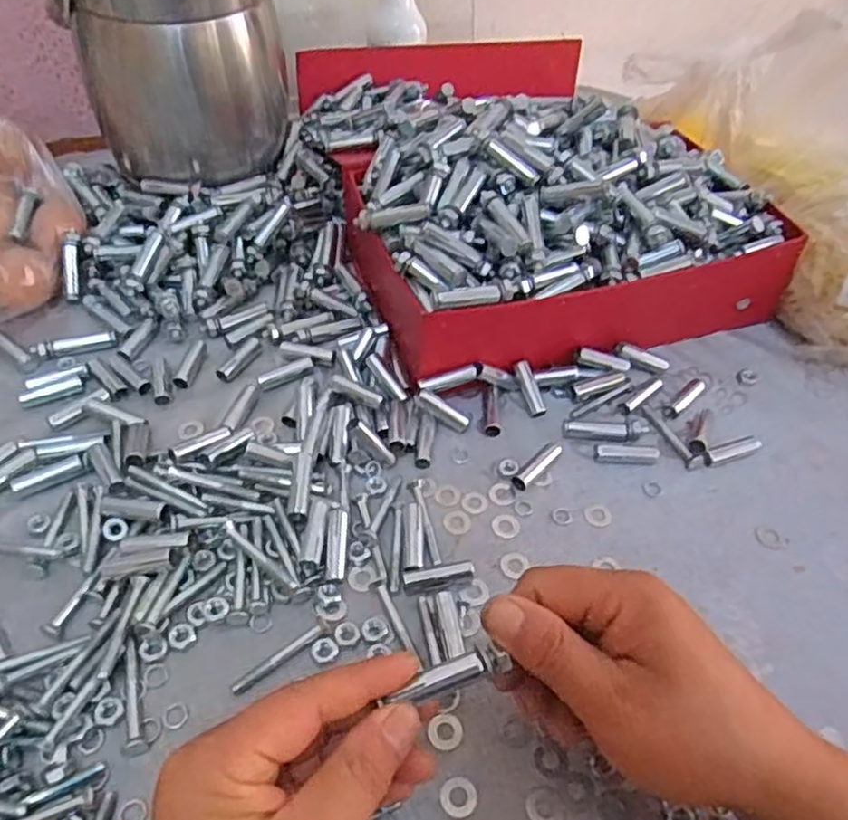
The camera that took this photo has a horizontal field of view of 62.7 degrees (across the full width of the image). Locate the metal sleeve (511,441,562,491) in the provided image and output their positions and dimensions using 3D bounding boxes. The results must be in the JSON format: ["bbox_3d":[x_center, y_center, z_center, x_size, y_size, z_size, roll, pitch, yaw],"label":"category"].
[{"bbox_3d":[0.074,0.033,0.440,0.012,0.011,0.047,34,55,25],"label":"metal sleeve"}]

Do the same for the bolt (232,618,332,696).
[{"bbox_3d":[-0.072,0.125,0.352,0.055,0.005,0.008,-30,56,-27],"label":"bolt"}]

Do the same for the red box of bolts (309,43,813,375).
[{"bbox_3d":[0.073,-0.208,0.584,0.293,0.118,0.379,-13,50,-15],"label":"red box of bolts"}]

